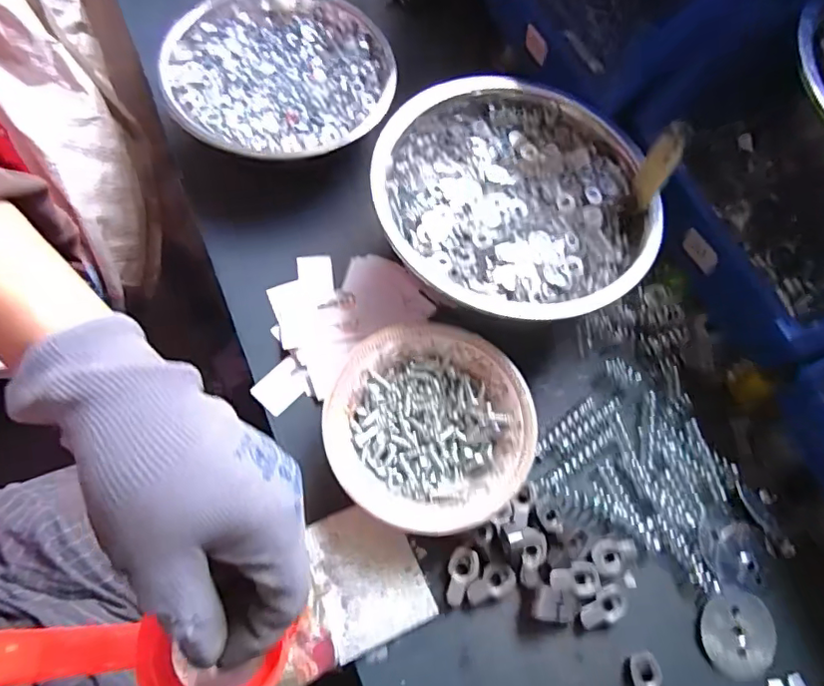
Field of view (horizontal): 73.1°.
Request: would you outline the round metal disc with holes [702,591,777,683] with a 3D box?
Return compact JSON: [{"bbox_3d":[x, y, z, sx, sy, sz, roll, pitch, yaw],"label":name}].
[{"bbox_3d":[0.194,0.173,0.329,0.045,0.005,0.044,2,66,-4],"label":"round metal disc with holes"}]

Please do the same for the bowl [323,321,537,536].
[{"bbox_3d":[0.012,0.053,0.343,0.116,0.042,0.121,2,66,-4],"label":"bowl"}]

